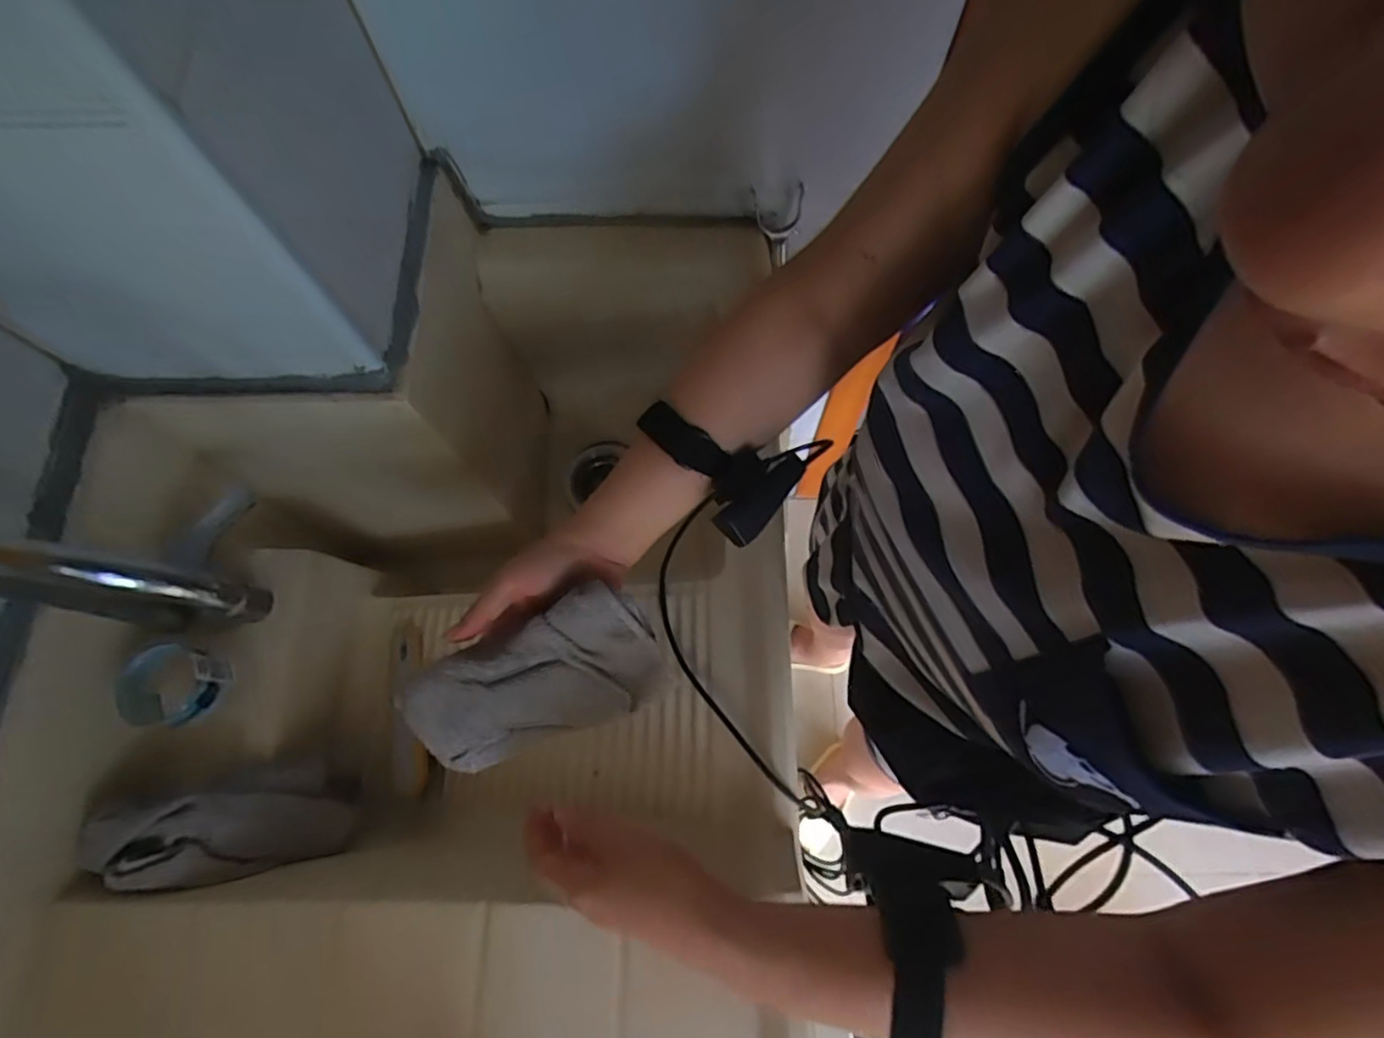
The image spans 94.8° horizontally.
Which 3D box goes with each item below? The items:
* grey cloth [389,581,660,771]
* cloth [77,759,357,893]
[{"bbox_3d":[-0.103,0.110,0.429,0.159,0.026,0.090,-25,106,-10],"label":"grey cloth"},{"bbox_3d":[-0.373,0.243,0.514,0.178,0.045,0.084,2,68,-26],"label":"cloth"}]

